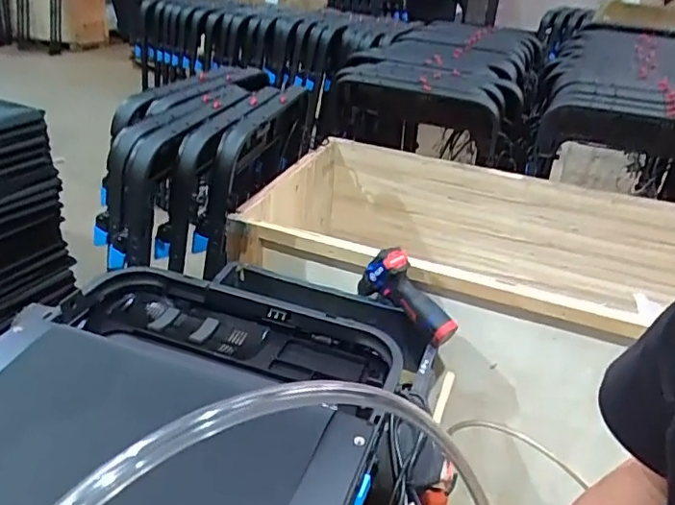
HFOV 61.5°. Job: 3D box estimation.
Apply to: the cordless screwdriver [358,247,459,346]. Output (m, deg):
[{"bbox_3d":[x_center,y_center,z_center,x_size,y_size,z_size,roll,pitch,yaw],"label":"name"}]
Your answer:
[{"bbox_3d":[0.131,0.068,1.069,0.087,0.119,0.208,-14,35,-27],"label":"cordless screwdriver"}]

